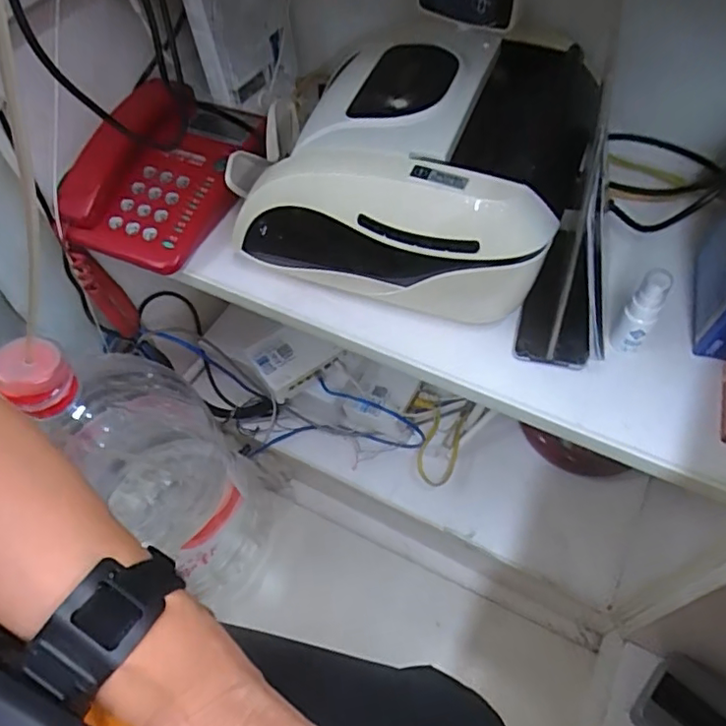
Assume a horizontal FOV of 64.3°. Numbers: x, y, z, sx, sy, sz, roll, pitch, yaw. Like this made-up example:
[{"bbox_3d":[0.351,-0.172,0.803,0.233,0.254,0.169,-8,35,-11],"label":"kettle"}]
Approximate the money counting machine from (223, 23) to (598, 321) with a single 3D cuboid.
[{"bbox_3d":[0.025,-0.172,0.498,0.282,0.152,0.210,18,60,16],"label":"money counting machine"}]

